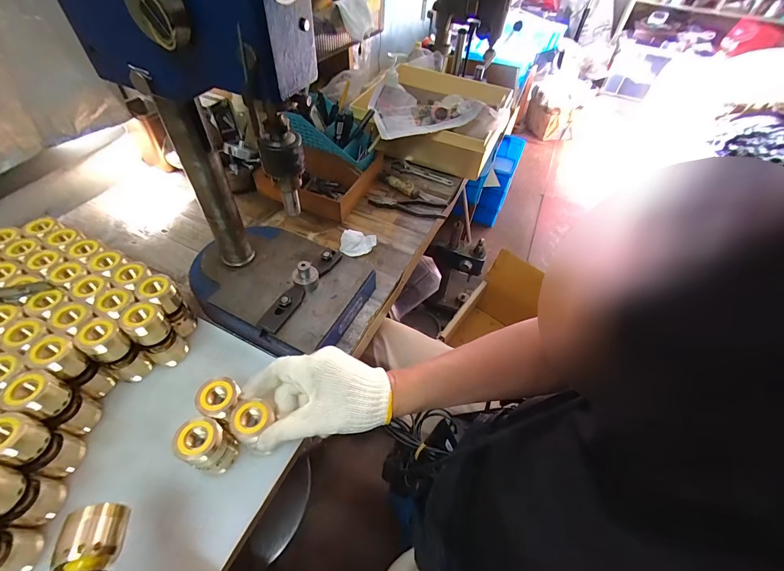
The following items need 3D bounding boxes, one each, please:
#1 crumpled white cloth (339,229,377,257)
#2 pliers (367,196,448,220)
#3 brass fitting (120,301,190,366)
[{"bbox_3d":[-0.060,-0.073,0.600,0.061,0.031,0.039,5,52,1],"label":"crumpled white cloth"},{"bbox_3d":[0.032,-0.162,0.683,0.154,0.014,0.049,7,52,3],"label":"pliers"},{"bbox_3d":[-0.292,0.062,0.423,0.042,0.099,0.041,35,58,22],"label":"brass fitting"}]

